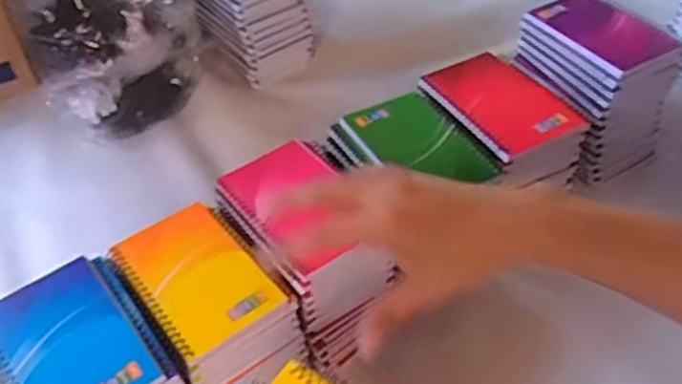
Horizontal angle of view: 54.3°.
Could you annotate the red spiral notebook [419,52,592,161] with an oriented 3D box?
[{"bbox_3d":[0.139,-0.082,0.584,0.081,0.017,0.128,-24,49,-18],"label":"red spiral notebook"}]

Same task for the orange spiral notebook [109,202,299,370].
[{"bbox_3d":[-0.108,0.065,0.500,0.082,0.015,0.132,-34,53,-25],"label":"orange spiral notebook"}]

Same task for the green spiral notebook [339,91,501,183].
[{"bbox_3d":[0.064,-0.041,0.560,0.080,0.007,0.124,-24,49,-18],"label":"green spiral notebook"}]

